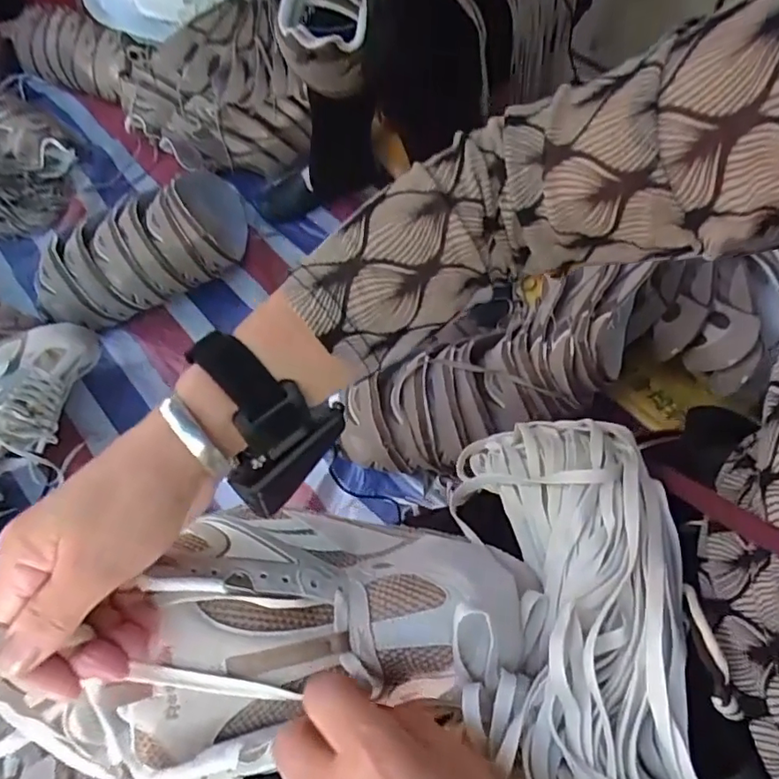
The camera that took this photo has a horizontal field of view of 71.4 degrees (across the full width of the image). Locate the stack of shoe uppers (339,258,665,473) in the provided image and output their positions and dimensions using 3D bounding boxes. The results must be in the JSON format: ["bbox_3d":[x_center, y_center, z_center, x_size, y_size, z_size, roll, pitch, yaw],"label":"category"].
[{"bbox_3d":[0.136,-0.013,0.759,0.447,0.150,0.135,-28,59,10],"label":"stack of shoe uppers"}]

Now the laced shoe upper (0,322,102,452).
[{"bbox_3d":[-0.552,-0.010,0.811,0.113,0.108,0.246,9,59,6],"label":"laced shoe upper"}]

